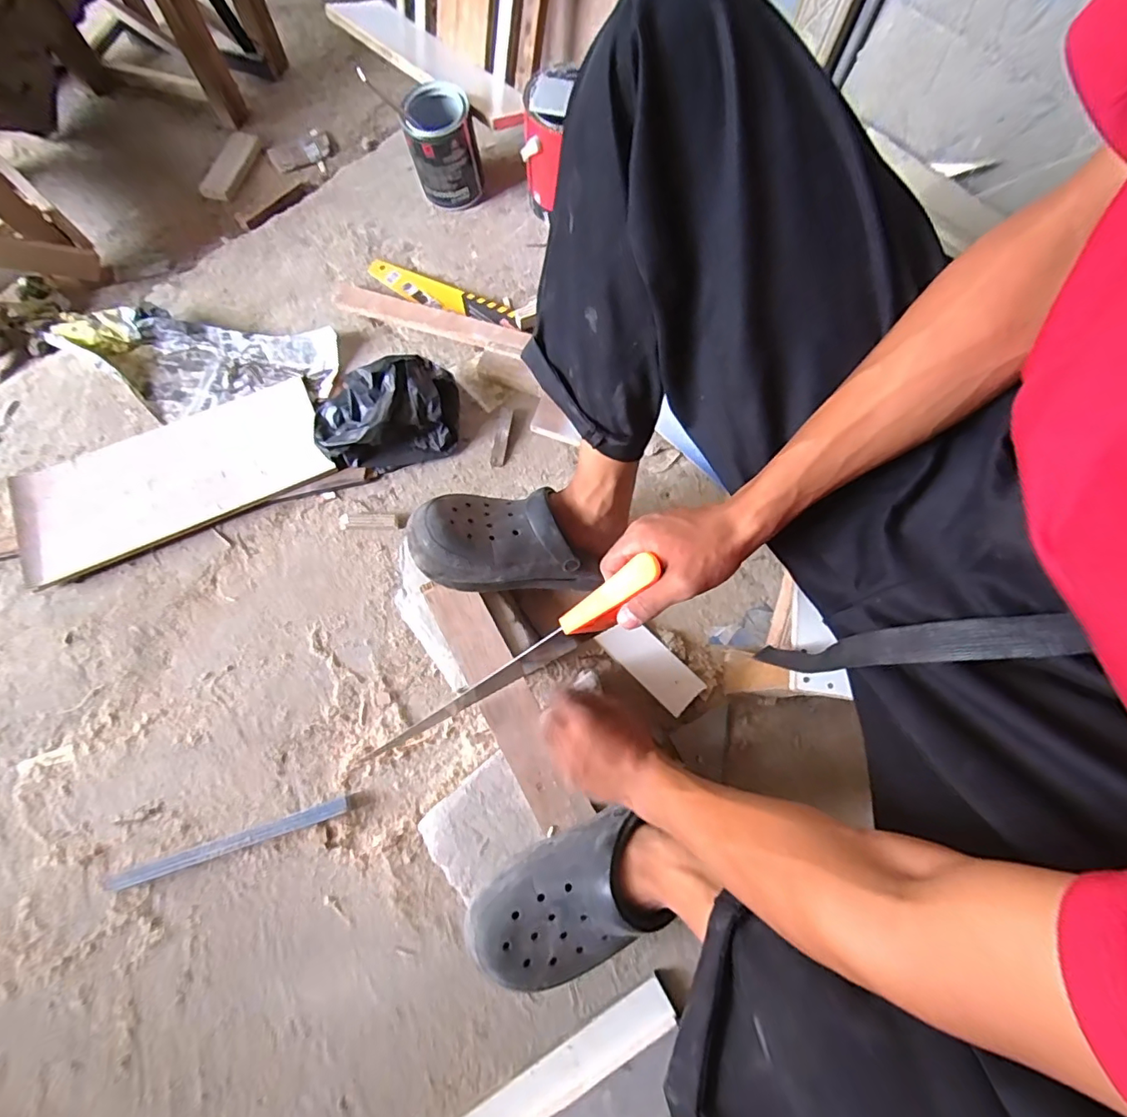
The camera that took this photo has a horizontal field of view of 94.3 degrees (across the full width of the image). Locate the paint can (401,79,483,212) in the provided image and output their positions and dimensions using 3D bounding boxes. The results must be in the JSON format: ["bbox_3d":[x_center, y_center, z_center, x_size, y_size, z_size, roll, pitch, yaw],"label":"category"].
[{"bbox_3d":[-0.196,-0.675,0.865,0.105,0.130,0.110,1,72,-2],"label":"paint can"}]

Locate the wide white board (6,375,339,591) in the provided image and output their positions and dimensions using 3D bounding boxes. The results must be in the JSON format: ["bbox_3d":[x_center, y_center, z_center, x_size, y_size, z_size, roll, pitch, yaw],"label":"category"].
[{"bbox_3d":[-0.536,-0.116,0.720,0.395,0.017,0.190,-23,68,-10],"label":"wide white board"}]

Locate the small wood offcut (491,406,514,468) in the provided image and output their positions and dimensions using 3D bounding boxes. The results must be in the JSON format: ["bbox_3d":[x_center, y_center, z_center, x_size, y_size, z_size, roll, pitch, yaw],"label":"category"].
[{"bbox_3d":[-0.089,-0.179,0.764,0.020,0.015,0.094,9,72,1],"label":"small wood offcut"}]

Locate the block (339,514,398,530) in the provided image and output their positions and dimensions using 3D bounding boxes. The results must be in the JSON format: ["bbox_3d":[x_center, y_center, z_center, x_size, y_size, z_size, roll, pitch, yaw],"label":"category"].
[{"bbox_3d":[-0.267,-0.049,0.716,0.077,0.013,0.020,1,72,-2],"label":"block"}]

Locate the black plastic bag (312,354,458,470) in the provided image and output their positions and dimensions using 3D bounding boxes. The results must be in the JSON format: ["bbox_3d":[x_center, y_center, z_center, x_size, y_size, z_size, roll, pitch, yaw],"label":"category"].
[{"bbox_3d":[-0.247,-0.203,0.721,0.192,0.090,0.126,-9,73,-5],"label":"black plastic bag"}]

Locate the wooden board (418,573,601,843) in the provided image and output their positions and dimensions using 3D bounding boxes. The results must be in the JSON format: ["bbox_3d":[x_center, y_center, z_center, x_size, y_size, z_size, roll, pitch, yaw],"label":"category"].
[{"bbox_3d":[-0.067,0.150,0.575,0.057,0.021,0.296,-28,75,-10],"label":"wooden board"}]

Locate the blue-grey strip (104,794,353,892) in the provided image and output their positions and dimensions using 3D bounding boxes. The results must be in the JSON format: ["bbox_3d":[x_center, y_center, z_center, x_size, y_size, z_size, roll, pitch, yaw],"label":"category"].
[{"bbox_3d":[-0.374,0.321,0.589,0.259,0.024,0.019,-17,74,-7],"label":"blue-grey strip"}]

